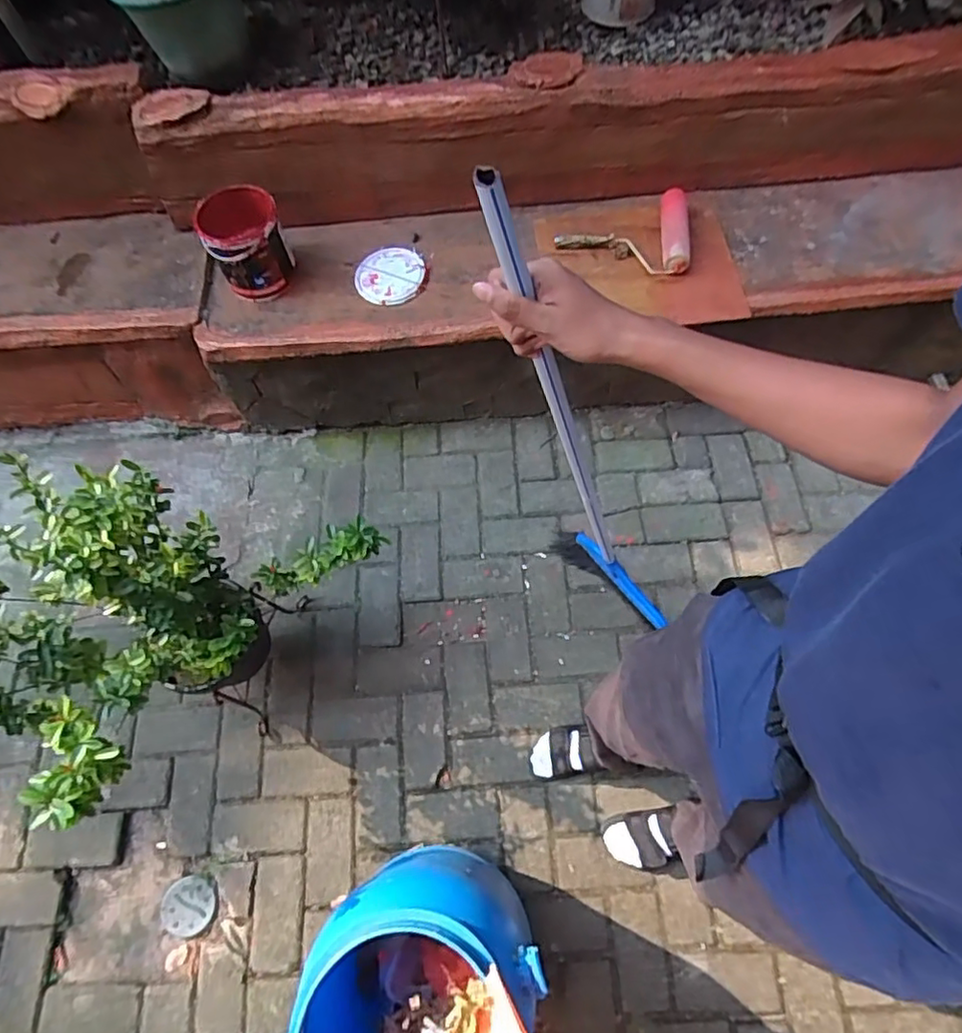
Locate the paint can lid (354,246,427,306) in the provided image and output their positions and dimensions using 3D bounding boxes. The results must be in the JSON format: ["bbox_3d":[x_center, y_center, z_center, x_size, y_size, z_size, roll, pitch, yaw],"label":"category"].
[{"bbox_3d":[-0.226,-0.602,1.511,0.170,0.022,0.177,-1,64,2],"label":"paint can lid"}]

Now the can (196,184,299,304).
[{"bbox_3d":[-0.552,-0.643,1.455,0.181,0.186,0.183,-20,65,-7],"label":"can"}]

